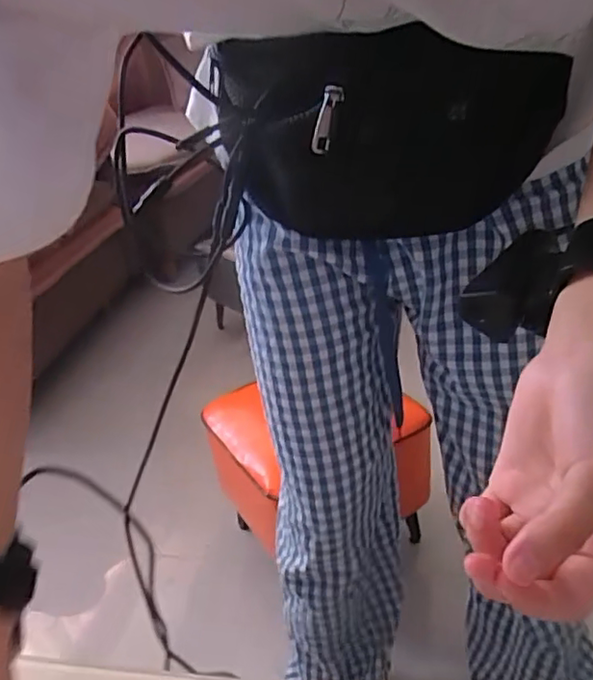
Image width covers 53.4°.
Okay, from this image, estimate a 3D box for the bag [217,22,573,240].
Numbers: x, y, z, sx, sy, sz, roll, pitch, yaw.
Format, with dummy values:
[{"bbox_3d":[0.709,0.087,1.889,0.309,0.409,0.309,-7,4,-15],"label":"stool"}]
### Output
[{"bbox_3d":[0.065,-0.138,0.396,0.220,0.126,0.074,-8,31,-3],"label":"bag"}]

